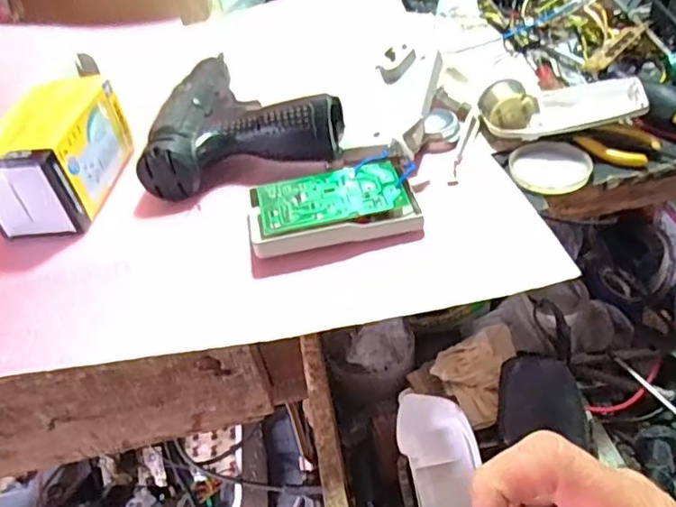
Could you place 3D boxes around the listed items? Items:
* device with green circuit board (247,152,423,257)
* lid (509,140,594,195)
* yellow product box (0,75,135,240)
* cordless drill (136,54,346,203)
[{"bbox_3d":[-0.004,-0.031,0.400,0.114,0.025,0.065,-16,44,-9],"label":"device with green circuit board"},{"bbox_3d":[0.157,-0.064,0.426,0.055,0.010,0.055,-4,43,4],"label":"lid"},{"bbox_3d":[-0.214,-0.076,0.442,0.066,0.072,0.121,-1,43,7],"label":"yellow product box"},{"bbox_3d":[-0.079,-0.125,0.485,0.154,0.052,0.175,-9,43,-1],"label":"cordless drill"}]

